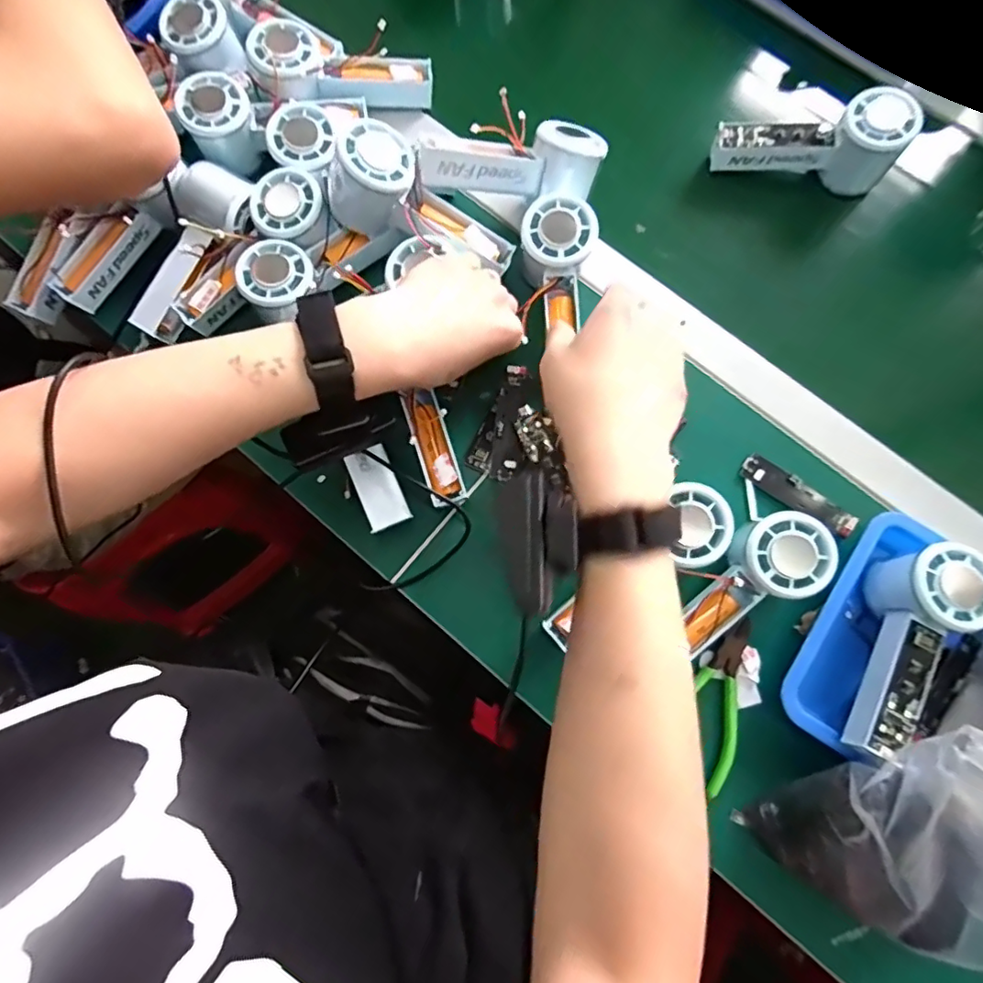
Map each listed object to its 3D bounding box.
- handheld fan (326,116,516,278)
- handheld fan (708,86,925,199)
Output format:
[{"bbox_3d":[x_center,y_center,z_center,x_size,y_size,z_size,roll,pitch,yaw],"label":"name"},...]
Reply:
[{"bbox_3d":[-0.052,-0.218,0.443,0.147,0.065,0.061,25,78,-19],"label":"handheld fan"},{"bbox_3d":[0.268,-0.305,0.482,0.149,0.058,0.055,9,78,2],"label":"handheld fan"}]

